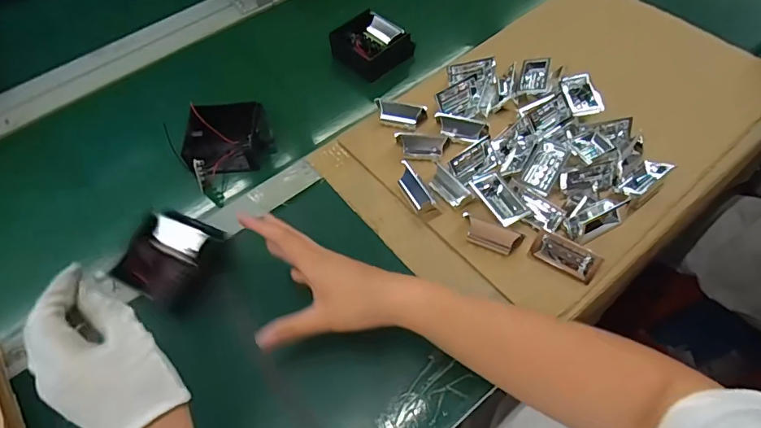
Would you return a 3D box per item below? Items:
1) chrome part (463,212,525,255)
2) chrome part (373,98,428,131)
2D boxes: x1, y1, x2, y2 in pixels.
[{"bbox_3d":[0.114,0.020,0.473,0.062,0.024,0.022,25,63,15],"label":"chrome part"},{"bbox_3d":[0.025,-0.124,0.568,0.062,0.029,0.024,12,60,8],"label":"chrome part"}]

